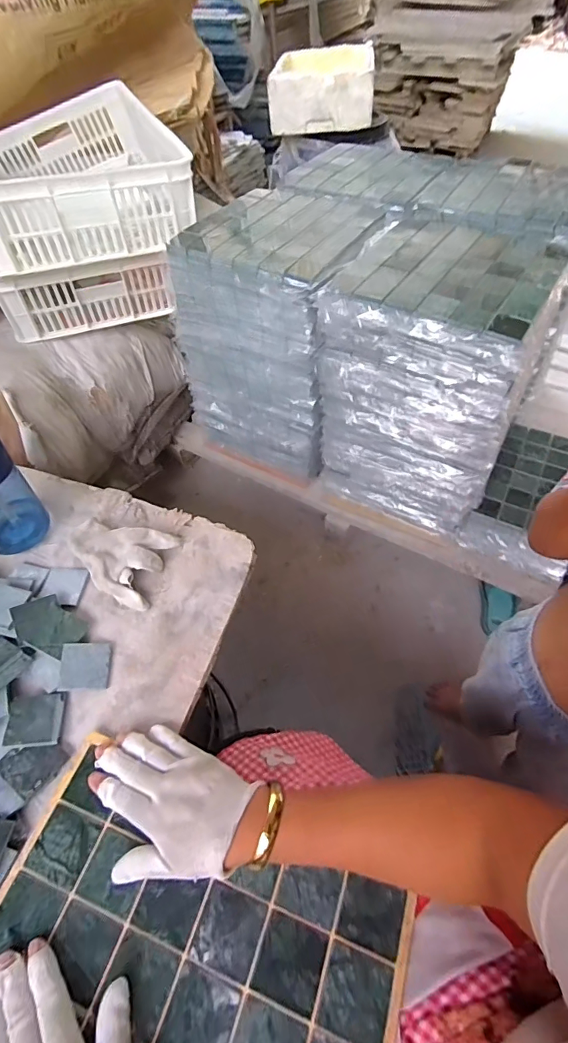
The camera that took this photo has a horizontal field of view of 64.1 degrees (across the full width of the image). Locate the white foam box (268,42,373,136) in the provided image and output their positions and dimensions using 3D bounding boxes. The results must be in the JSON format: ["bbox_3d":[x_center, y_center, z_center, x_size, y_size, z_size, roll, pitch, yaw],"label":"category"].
[{"bbox_3d":[0.118,-1.272,1.340,0.296,0.144,0.243,6,54,7],"label":"white foam box"}]

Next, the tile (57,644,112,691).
[{"bbox_3d":[-0.215,0.156,0.490,0.049,0.005,0.049,4,57,-21],"label":"tile"}]

